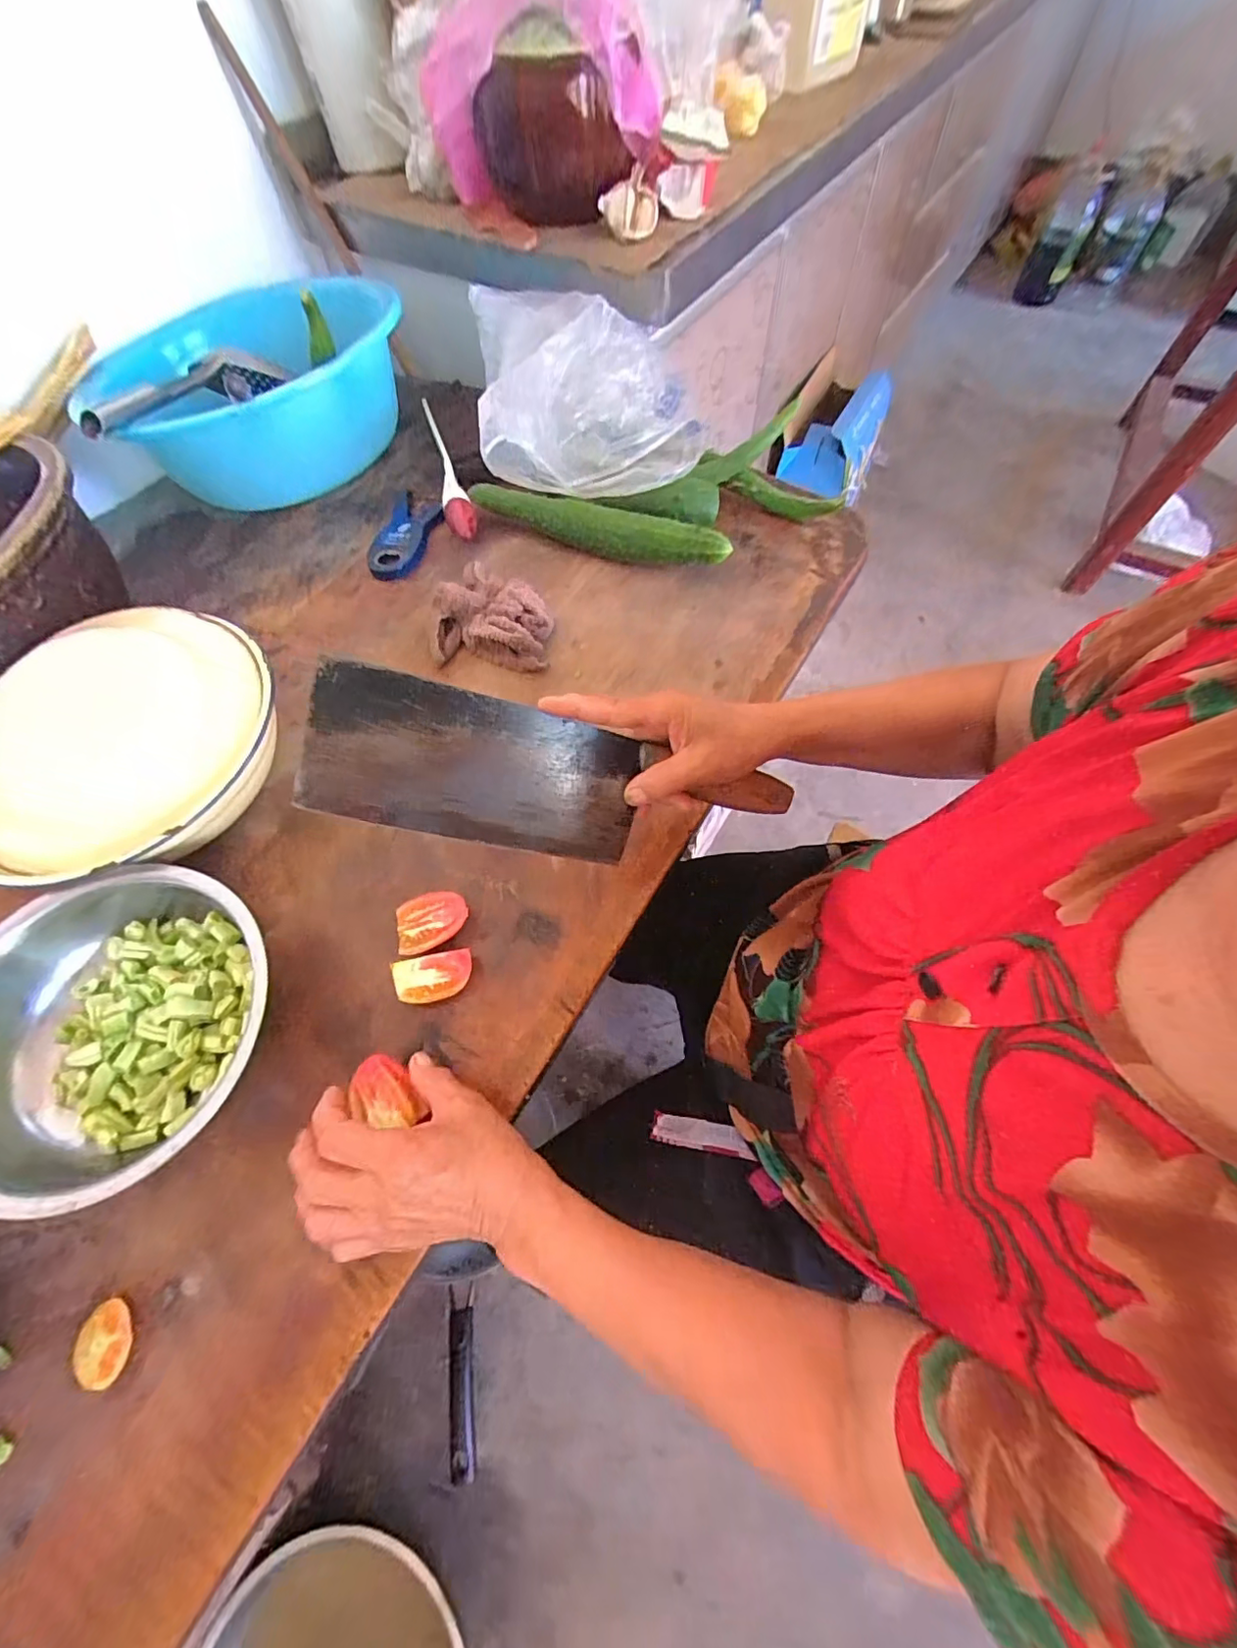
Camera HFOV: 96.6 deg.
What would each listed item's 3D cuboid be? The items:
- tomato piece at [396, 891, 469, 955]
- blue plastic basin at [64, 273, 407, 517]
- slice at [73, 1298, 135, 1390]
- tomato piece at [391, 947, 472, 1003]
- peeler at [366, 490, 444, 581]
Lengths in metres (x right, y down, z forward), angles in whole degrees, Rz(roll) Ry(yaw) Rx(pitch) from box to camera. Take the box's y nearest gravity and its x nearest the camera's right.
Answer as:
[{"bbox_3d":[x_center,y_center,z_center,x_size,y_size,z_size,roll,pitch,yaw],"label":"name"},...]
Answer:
[{"bbox_3d":[-0.145,0.076,0.434,0.053,0.026,0.046,-24,65,-8],"label":"tomato piece"},{"bbox_3d":[-0.474,-0.584,0.704,0.388,0.141,0.399,37,71,19],"label":"blue plastic basin"},{"bbox_3d":[-0.305,0.309,0.328,0.033,0.007,0.038,-36,67,-14],"label":"slice"},{"bbox_3d":[-0.135,0.115,0.411,0.053,0.037,0.032,-10,64,-2],"label":"tomato piece"},{"bbox_3d":[-0.251,-0.338,0.647,0.070,0.017,0.152,11,65,8],"label":"peeler"}]

